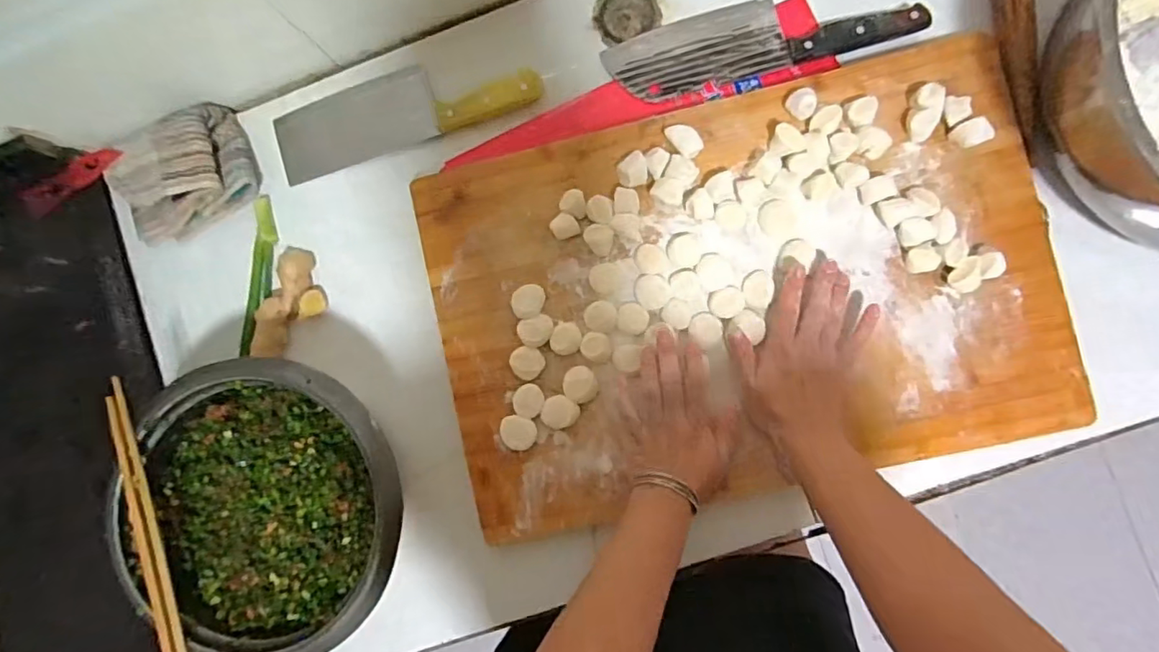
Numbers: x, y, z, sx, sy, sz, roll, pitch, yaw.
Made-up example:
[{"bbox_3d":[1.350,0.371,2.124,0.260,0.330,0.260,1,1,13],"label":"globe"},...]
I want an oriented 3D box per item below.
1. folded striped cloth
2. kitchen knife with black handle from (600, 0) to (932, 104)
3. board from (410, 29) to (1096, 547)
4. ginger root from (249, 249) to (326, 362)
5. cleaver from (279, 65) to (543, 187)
[{"bbox_3d":[-0.423,-0.155,0.595,0.158,0.059,0.101,-30,85,4],"label":"folded striped cloth"},{"bbox_3d":[0.176,-0.286,0.554,0.291,0.014,0.076,-13,86,6],"label":"kitchen knife with black handle"},{"bbox_3d":[0.143,-0.031,0.531,0.557,0.043,0.365,-13,84,6],"label":"board"},{"bbox_3d":[-0.302,-0.022,0.593,0.058,0.032,0.115,18,90,7],"label":"ginger root"},{"bbox_3d":[-0.184,-0.226,0.592,0.283,0.020,0.078,-15,86,6],"label":"cleaver"}]

